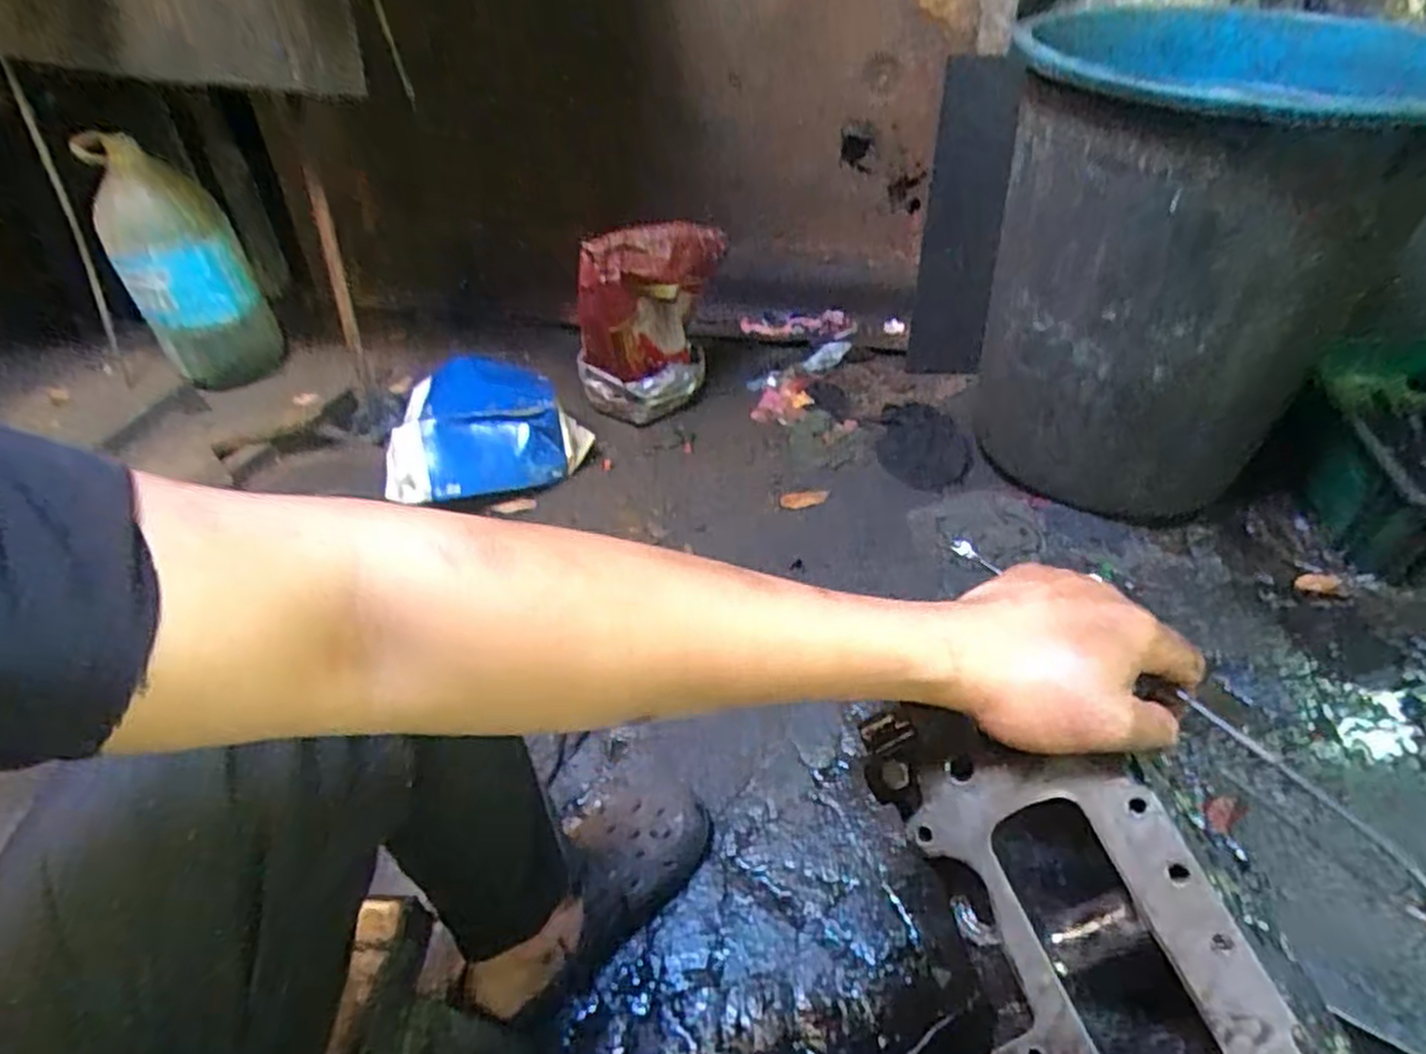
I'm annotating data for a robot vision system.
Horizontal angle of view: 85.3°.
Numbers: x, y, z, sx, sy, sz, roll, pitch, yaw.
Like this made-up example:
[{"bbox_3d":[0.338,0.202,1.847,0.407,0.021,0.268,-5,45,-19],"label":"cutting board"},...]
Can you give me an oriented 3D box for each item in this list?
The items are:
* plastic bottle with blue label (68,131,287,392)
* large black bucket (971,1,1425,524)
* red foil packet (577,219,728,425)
[{"bbox_3d":[-0.974,-0.472,1.433,0.200,0.430,0.230,-28,48,-23],"label":"plastic bottle with blue label"},{"bbox_3d":[0.569,-0.305,0.976,0.398,0.526,0.414,18,48,23],"label":"large black bucket"},{"bbox_3d":[-0.096,-0.327,1.250,0.246,0.317,0.100,-20,45,-15],"label":"red foil packet"}]

